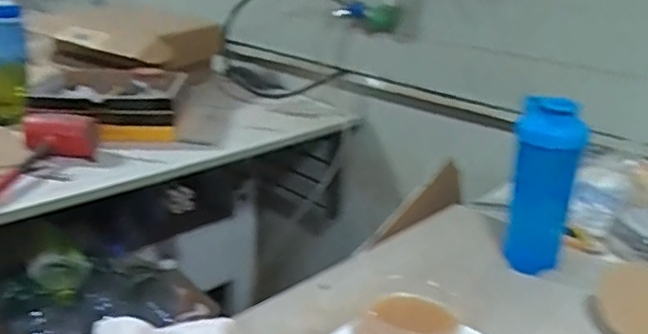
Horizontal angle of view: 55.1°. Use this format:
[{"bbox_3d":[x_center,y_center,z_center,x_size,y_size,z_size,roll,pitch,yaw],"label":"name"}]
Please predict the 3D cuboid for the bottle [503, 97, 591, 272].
[{"bbox_3d":[0.276,0.029,0.780,0.076,0.226,0.066,2,22,-1],"label":"bottle"}]

